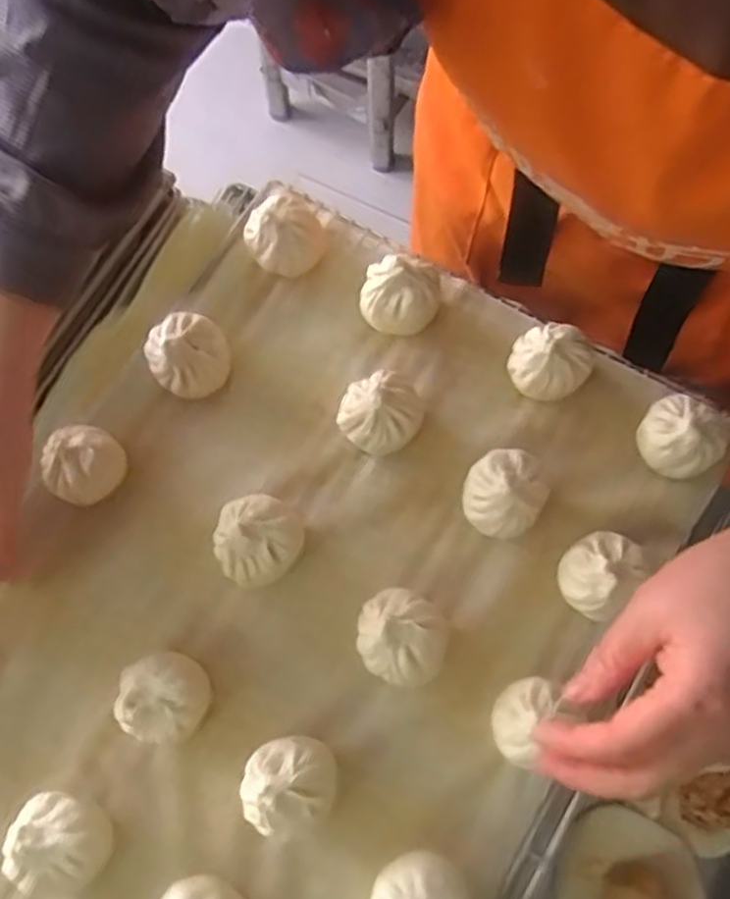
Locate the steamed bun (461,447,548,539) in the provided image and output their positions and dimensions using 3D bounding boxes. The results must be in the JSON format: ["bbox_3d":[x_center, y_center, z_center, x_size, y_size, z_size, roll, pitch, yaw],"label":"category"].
[{"bbox_3d":[0.084,0.028,0.479,0.047,0.053,0.047,-1,71,2],"label":"steamed bun"}]

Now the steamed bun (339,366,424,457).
[{"bbox_3d":[0.010,-0.024,0.502,0.052,0.050,0.052,19,73,9],"label":"steamed bun"}]

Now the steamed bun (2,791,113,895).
[{"bbox_3d":[-0.173,0.222,0.435,0.051,0.047,0.048,-1,71,2],"label":"steamed bun"}]

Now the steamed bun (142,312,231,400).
[{"bbox_3d":[-0.117,-0.060,0.526,0.054,0.051,0.046,-34,73,-8],"label":"steamed bun"}]

